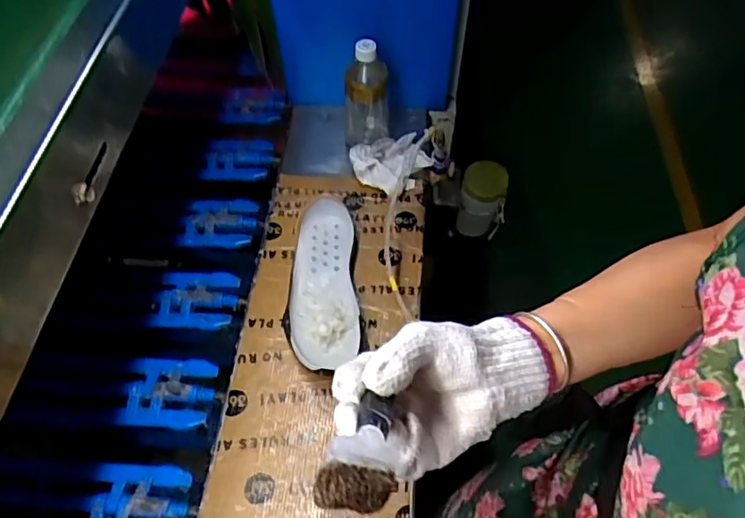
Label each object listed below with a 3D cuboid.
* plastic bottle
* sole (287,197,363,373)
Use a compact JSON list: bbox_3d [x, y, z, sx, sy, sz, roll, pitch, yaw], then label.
[{"bbox_3d":[-0.010,-0.244,0.794,0.067,0.164,0.063,-3,57,0],"label":"plastic bottle"},{"bbox_3d":[-0.065,0.029,0.735,0.090,0.036,0.256,-5,57,-1],"label":"sole"}]

